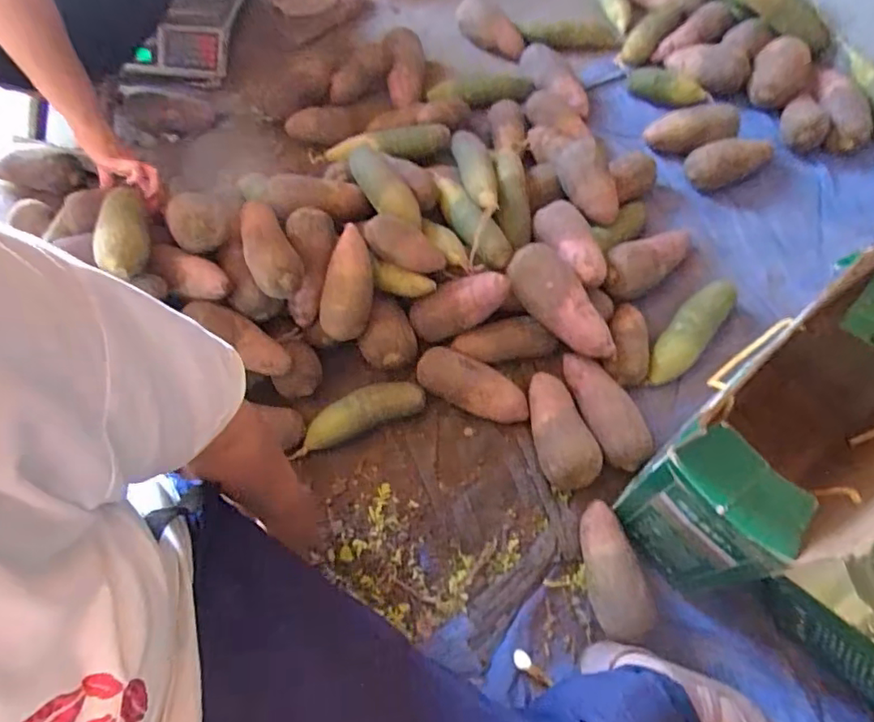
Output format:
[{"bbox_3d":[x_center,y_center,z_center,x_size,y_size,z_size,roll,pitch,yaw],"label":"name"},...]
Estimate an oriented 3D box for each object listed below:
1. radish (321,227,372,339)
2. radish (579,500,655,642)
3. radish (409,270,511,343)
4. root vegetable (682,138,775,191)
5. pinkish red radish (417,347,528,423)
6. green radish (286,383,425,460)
[{"bbox_3d":[-0.123,-0.108,0.797,0.058,0.057,0.160,8,94,6],"label":"radish"},{"bbox_3d":[0.217,0.259,0.713,0.069,0.065,0.161,-5,62,0],"label":"radish"},{"bbox_3d":[0.035,-0.082,0.835,0.159,0.061,0.061,-23,61,27],"label":"radish"},{"bbox_3d":[0.511,-0.351,1.004,0.140,0.065,0.079,-27,65,-11],"label":"root vegetable"},{"bbox_3d":[0.053,0.037,0.827,0.167,0.070,0.067,23,67,12],"label":"pinkish red radish"},{"bbox_3d":[-0.113,0.077,0.828,0.197,0.051,0.051,-22,65,-8],"label":"green radish"}]

